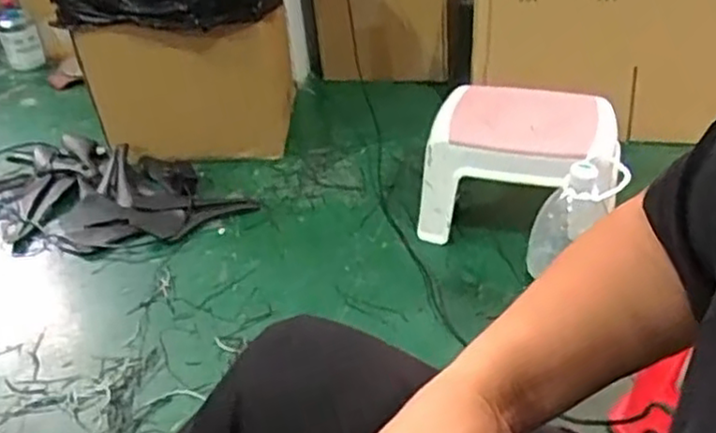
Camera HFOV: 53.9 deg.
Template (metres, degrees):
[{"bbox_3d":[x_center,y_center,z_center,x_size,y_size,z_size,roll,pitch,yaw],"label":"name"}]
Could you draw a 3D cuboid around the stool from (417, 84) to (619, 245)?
[{"bbox_3d":[0.280,-0.083,1.247,0.309,0.233,0.231,6,39,15],"label":"stool"}]

